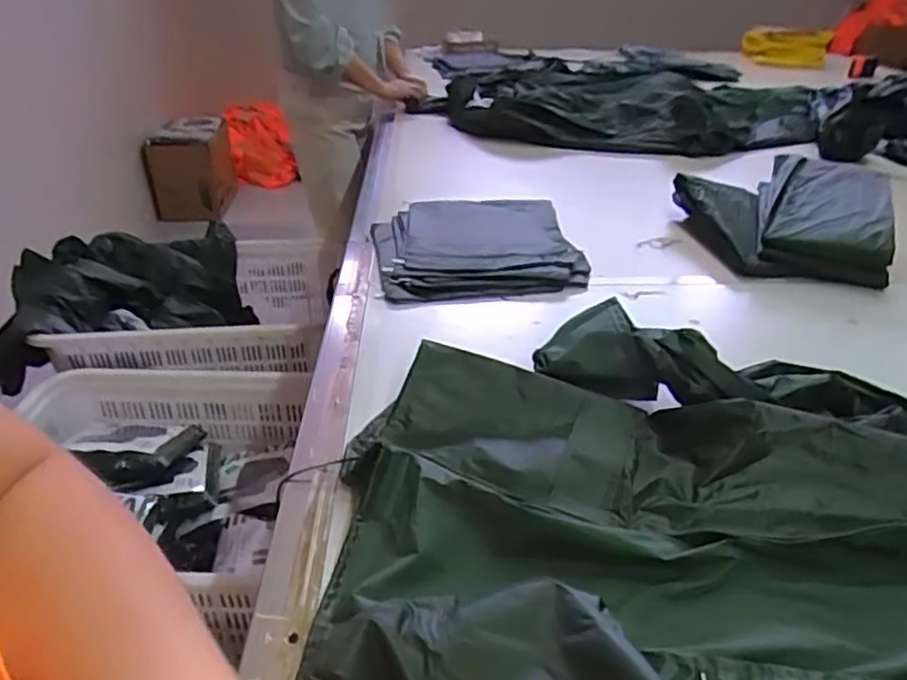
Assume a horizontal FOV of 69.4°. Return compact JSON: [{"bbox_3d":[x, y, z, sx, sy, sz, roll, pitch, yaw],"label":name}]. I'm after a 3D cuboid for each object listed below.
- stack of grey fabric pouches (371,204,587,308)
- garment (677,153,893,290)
[{"bbox_3d":[0.034,-0.166,1.099,0.324,0.034,0.368,-2,32,-5],"label":"stack of grey fabric pouches"},{"bbox_3d":[0.553,-0.222,1.125,0.337,0.098,0.274,14,34,19],"label":"garment"}]

